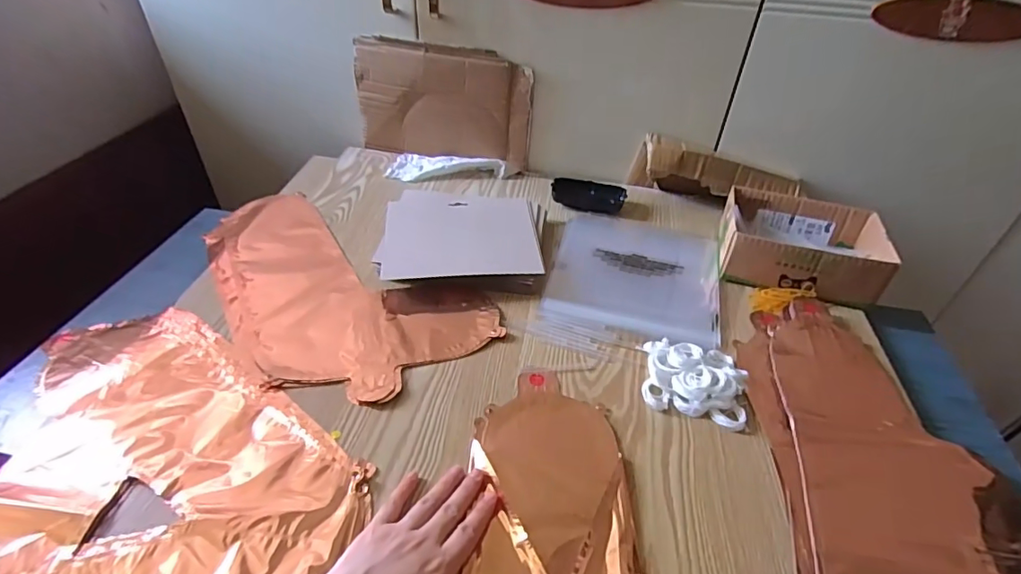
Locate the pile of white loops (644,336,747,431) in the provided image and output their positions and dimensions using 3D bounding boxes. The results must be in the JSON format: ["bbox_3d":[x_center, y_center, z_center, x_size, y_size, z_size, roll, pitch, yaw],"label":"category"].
[{"bbox_3d":[0.186,0.091,0.517,0.095,0.024,0.087,12,41,11],"label":"pile of white loops"}]

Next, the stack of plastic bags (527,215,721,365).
[{"bbox_3d":[0.154,-0.009,0.644,0.205,0.010,0.261,13,41,11],"label":"stack of plastic bags"}]

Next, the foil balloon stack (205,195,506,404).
[{"bbox_3d":[-0.228,-0.008,0.628,0.234,0.015,0.412,-31,51,-34],"label":"foil balloon stack"}]

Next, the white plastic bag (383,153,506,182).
[{"bbox_3d":[-0.103,-0.189,0.813,0.175,0.029,0.070,12,41,10],"label":"white plastic bag"}]

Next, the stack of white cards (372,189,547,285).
[{"bbox_3d":[-0.060,-0.069,0.682,0.204,0.028,0.174,2,40,-2],"label":"stack of white cards"}]

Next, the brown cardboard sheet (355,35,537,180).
[{"bbox_3d":[-0.106,-0.284,0.808,0.275,0.179,0.026,12,41,10],"label":"brown cardboard sheet"}]

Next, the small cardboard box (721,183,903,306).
[{"bbox_3d":[0.369,-0.056,0.662,0.185,0.067,0.141,14,41,12],"label":"small cardboard box"}]

